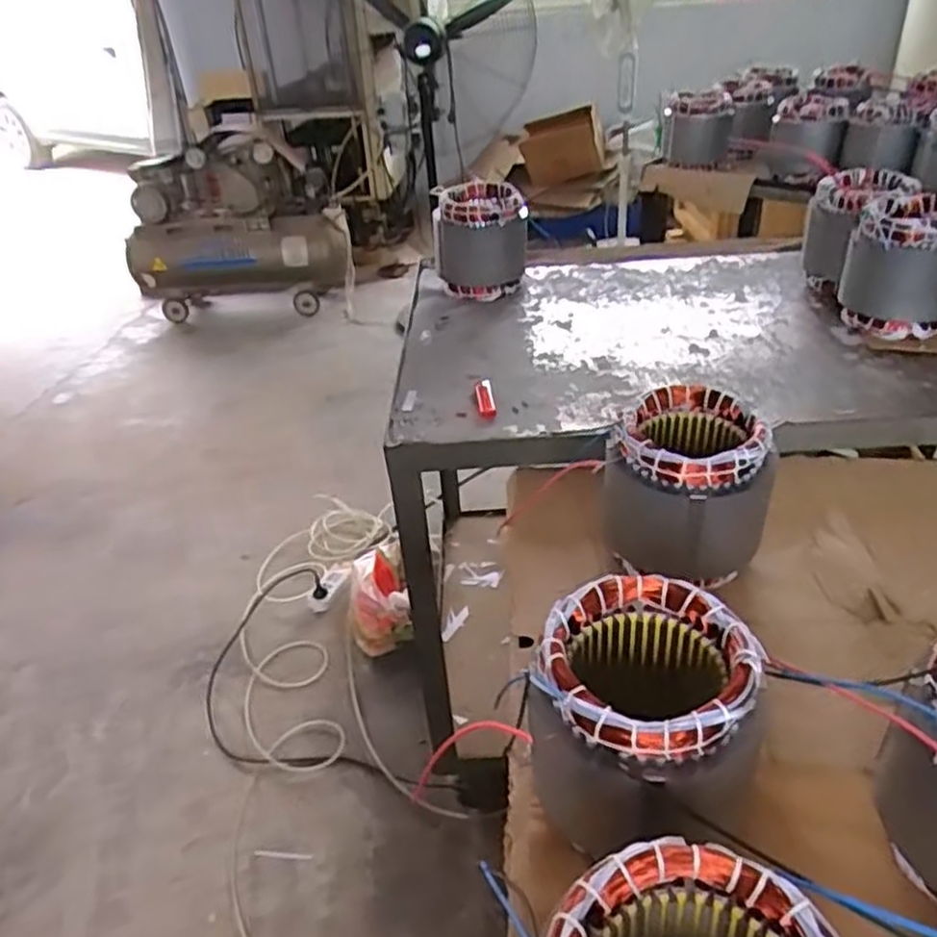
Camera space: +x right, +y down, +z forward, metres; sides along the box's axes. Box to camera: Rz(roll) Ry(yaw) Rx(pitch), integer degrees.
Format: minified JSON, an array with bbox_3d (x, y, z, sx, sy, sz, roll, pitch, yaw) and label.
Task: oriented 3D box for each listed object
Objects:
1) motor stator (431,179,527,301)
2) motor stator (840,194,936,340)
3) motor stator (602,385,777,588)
[{"bbox_3d":[0.019,-0.404,1.322,0.149,0.160,0.155,-7,34,-3],"label":"motor stator"},{"bbox_3d":[0.629,-0.296,1.091,0.151,0.157,0.161,12,38,23],"label":"motor stator"},{"bbox_3d":[0.216,0.015,0.743,0.144,0.138,0.139,12,38,23],"label":"motor stator"}]

